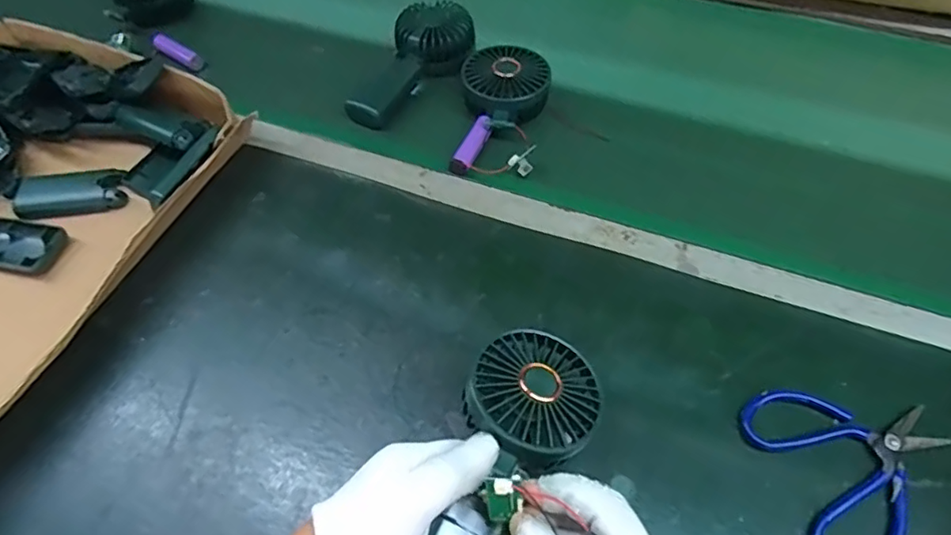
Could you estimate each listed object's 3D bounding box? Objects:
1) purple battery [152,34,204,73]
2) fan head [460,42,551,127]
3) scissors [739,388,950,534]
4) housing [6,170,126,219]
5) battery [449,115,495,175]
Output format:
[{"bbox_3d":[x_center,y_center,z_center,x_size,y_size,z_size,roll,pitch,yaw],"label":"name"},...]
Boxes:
[{"bbox_3d":[-0.330,-0.239,0.642,0.055,0.020,0.020,32,60,4],"label":"purple battery"},{"bbox_3d":[0.028,-0.183,0.579,0.084,0.038,0.083,-1,55,1],"label":"fan head"},{"bbox_3d":[0.249,0.123,0.374,0.115,0.007,0.113,-16,56,-10],"label":"scissors"},{"bbox_3d":[-0.365,-0.065,0.509,0.105,0.017,0.040,-6,55,-3],"label":"housing"},{"bbox_3d":[-0.003,-0.117,0.548,0.019,0.014,0.070,20,58,15],"label":"battery"}]

